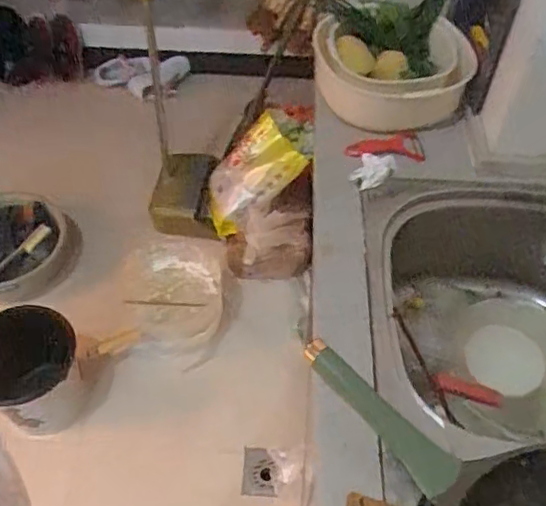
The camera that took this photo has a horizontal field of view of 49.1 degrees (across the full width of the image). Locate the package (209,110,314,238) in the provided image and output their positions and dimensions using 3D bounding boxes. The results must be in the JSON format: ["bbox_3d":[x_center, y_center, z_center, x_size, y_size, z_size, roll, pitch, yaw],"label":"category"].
[{"bbox_3d":[-0.050,-0.231,1.728,0.413,0.136,0.226,-48,61,8],"label":"package"}]

